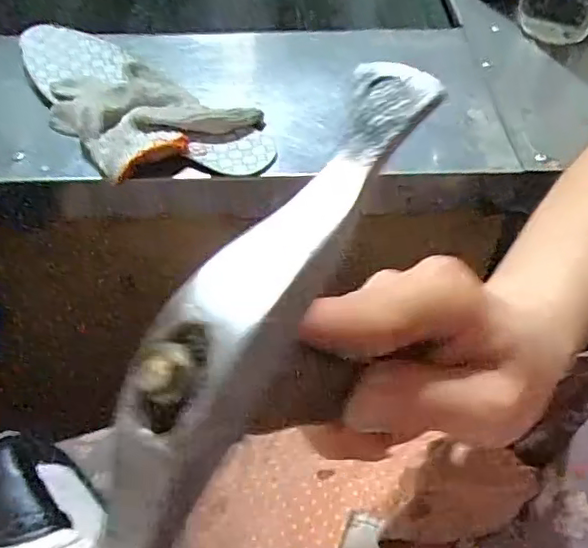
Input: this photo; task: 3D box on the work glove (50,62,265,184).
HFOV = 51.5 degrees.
[{"bbox_3d":[-0.118,-0.134,0.483,0.127,0.031,0.146,-37,59,-24],"label":"work glove"}]

